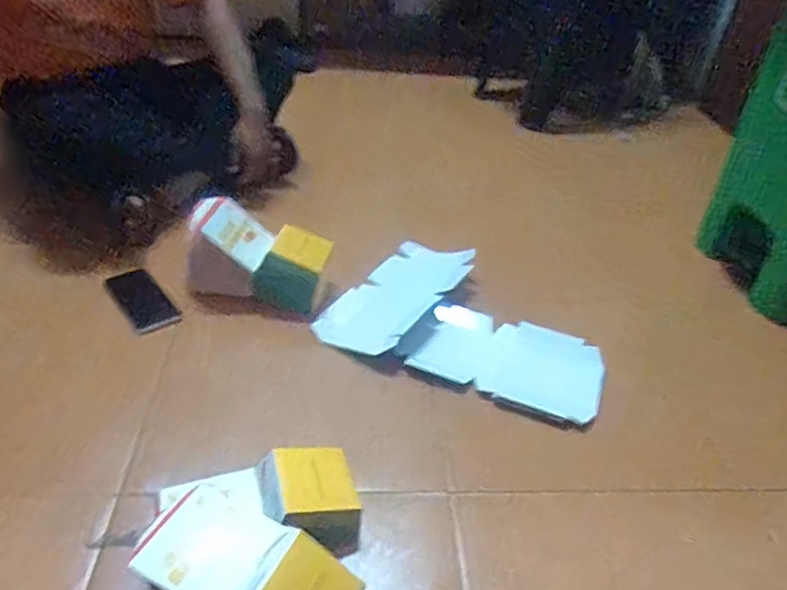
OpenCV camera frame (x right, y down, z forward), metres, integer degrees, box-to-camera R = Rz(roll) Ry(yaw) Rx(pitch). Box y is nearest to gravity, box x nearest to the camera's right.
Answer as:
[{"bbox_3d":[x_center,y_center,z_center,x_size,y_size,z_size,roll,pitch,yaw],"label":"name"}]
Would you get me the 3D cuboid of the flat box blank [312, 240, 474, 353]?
[{"bbox_3d":[0.003,-0.009,1.031,0.167,0.035,0.313,24,41,22],"label":"flat box blank"}]

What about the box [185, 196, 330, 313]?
[{"bbox_3d":[-0.224,-0.071,1.007,0.232,0.127,0.122,9,37,4],"label":"box"}]

